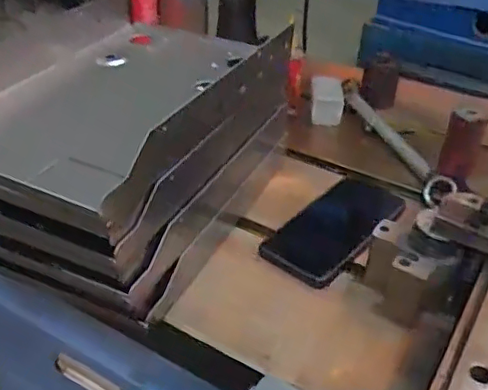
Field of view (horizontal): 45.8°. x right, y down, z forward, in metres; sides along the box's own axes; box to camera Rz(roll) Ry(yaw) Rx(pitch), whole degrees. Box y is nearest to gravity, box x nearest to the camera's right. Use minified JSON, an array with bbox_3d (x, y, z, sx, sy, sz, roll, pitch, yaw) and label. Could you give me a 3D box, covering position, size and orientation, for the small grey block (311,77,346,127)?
[{"bbox_3d":[0.116,-0.134,0.809,0.047,0.041,0.074,6,37,4],"label":"small grey block"}]

